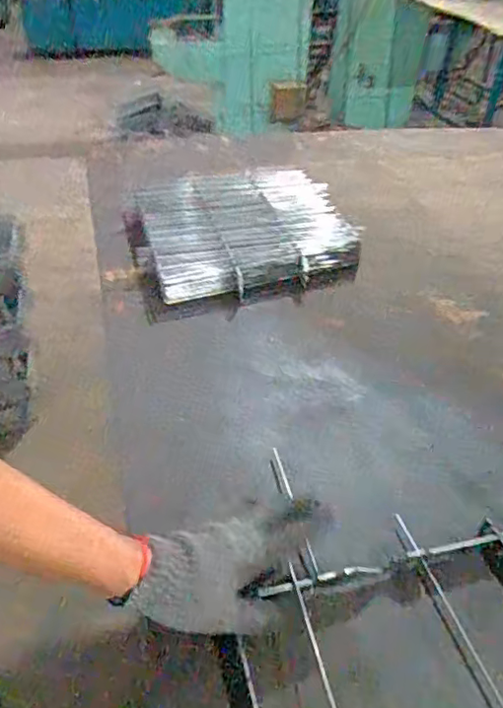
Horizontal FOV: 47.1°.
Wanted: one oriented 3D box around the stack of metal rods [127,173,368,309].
[{"bbox_3d":[-0.011,-0.220,1.039,0.363,0.116,0.335,-11,41,-15],"label":"stack of metal rods"}]

